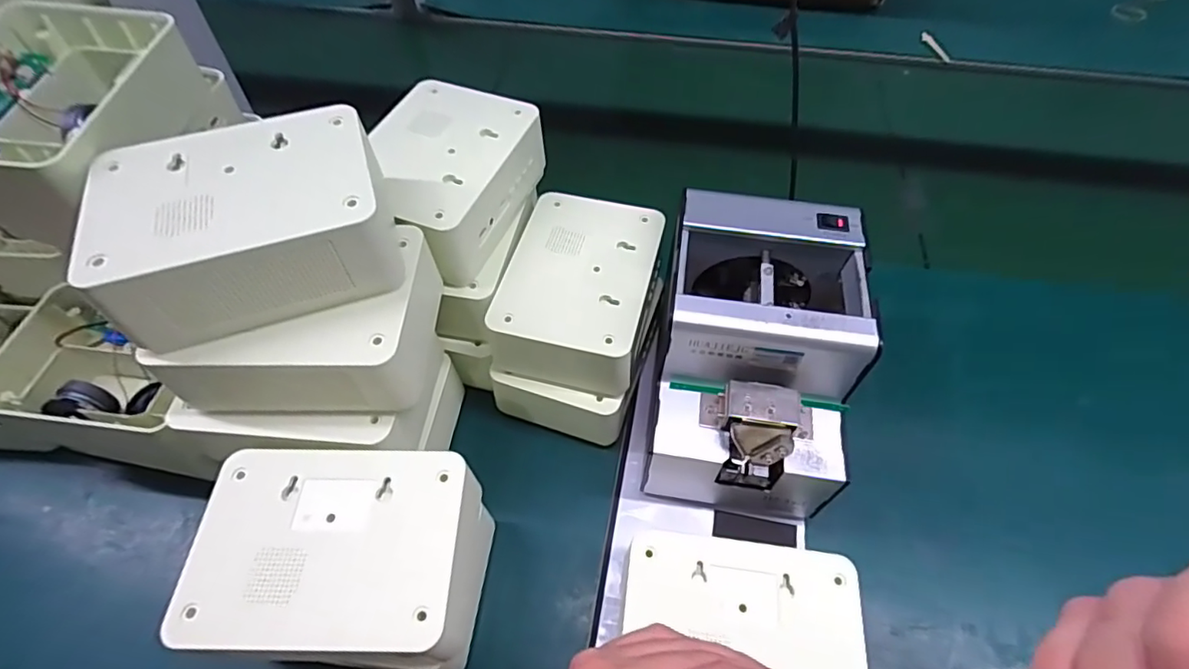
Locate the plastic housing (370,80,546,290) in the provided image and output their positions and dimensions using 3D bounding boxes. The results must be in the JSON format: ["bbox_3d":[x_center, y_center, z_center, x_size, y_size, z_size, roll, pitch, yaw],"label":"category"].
[{"bbox_3d":[-0.109,-0.113,0.416,0.100,0.055,0.138,19,57,12],"label":"plastic housing"}]

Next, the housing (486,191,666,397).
[{"bbox_3d":[-0.012,-0.029,0.432,0.103,0.056,0.153,11,55,8],"label":"housing"}]

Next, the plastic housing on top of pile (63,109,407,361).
[{"bbox_3d":[-0.184,-0.059,0.311,0.138,0.055,0.109,-16,56,-12],"label":"plastic housing on top of pile"}]

